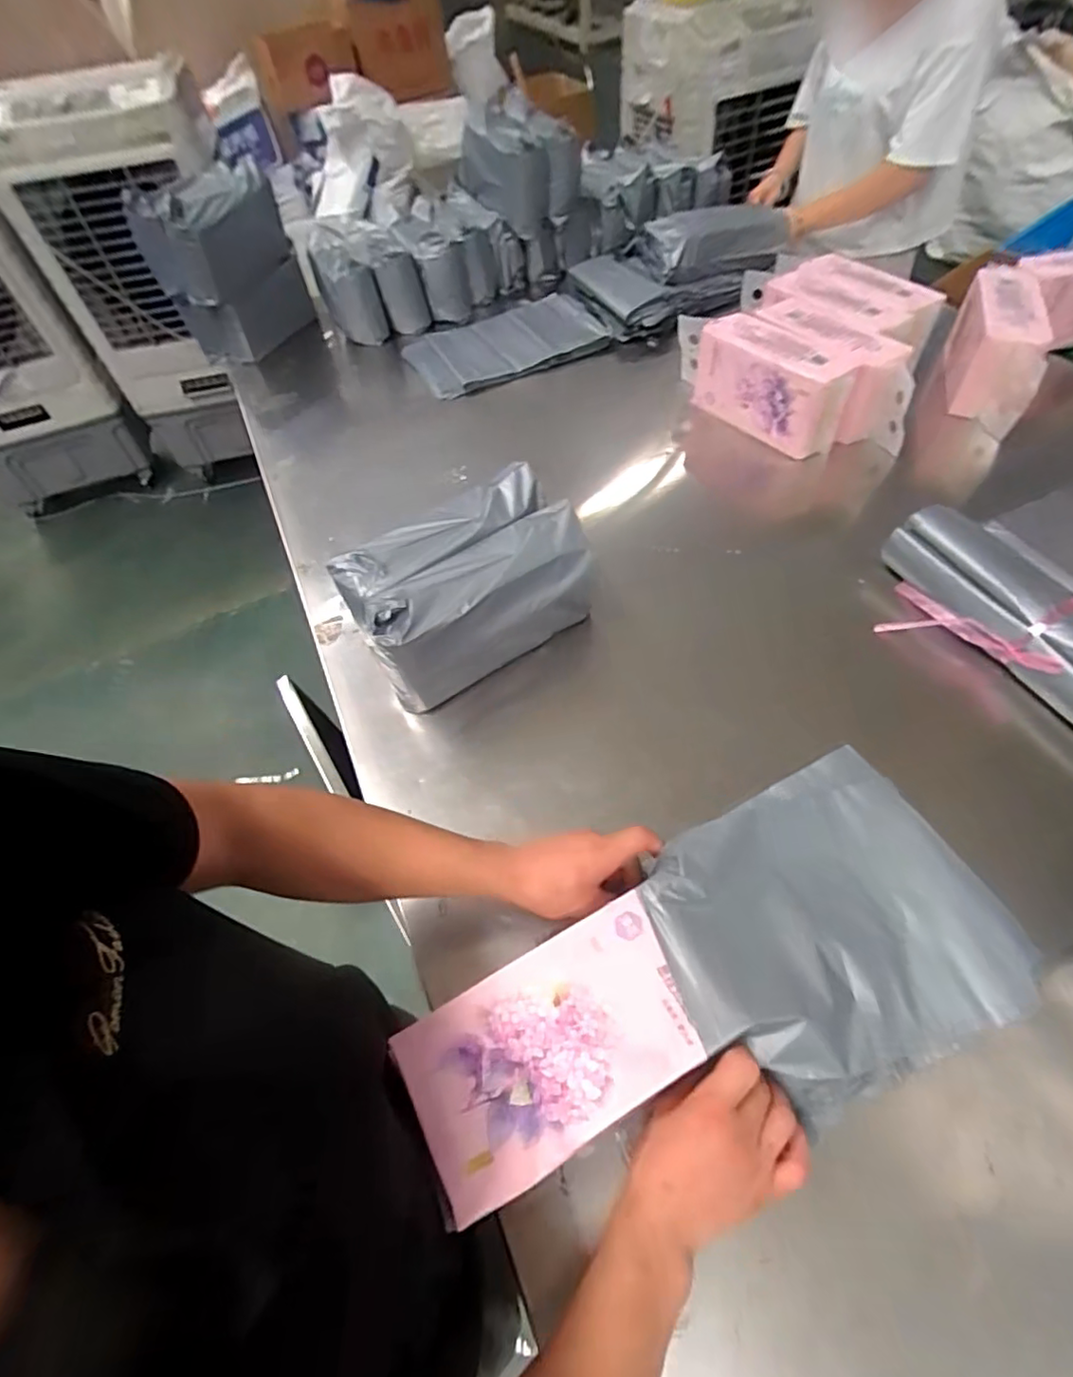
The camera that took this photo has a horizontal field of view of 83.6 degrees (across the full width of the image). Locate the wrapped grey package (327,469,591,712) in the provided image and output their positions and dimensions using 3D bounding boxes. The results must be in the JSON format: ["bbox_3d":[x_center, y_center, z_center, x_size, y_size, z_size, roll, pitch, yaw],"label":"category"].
[{"bbox_3d":[-0.084,-0.121,0.751,0.272,0.149,0.178,-30,59,-15],"label":"wrapped grey package"}]

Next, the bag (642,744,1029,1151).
[{"bbox_3d":[0.259,0.196,0.525,0.313,0.088,0.244,-25,57,-11],"label":"bag"}]

